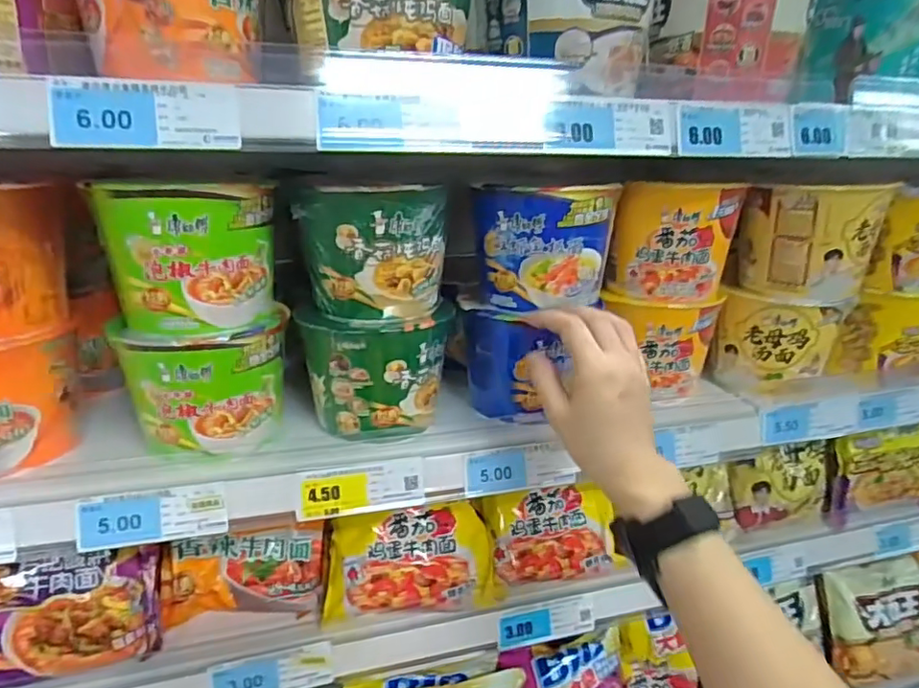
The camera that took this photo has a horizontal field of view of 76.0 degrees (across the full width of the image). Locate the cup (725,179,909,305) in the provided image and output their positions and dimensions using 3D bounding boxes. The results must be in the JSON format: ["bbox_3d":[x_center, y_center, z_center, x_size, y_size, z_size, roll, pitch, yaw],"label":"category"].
[{"bbox_3d":[0.343,-0.106,0.586,0.126,0.110,0.113,15,25,32],"label":"cup"}]

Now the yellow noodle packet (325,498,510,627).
[{"bbox_3d":[-0.043,0.202,0.553,0.160,0.098,0.045,0,-7,-18],"label":"yellow noodle packet"}]

